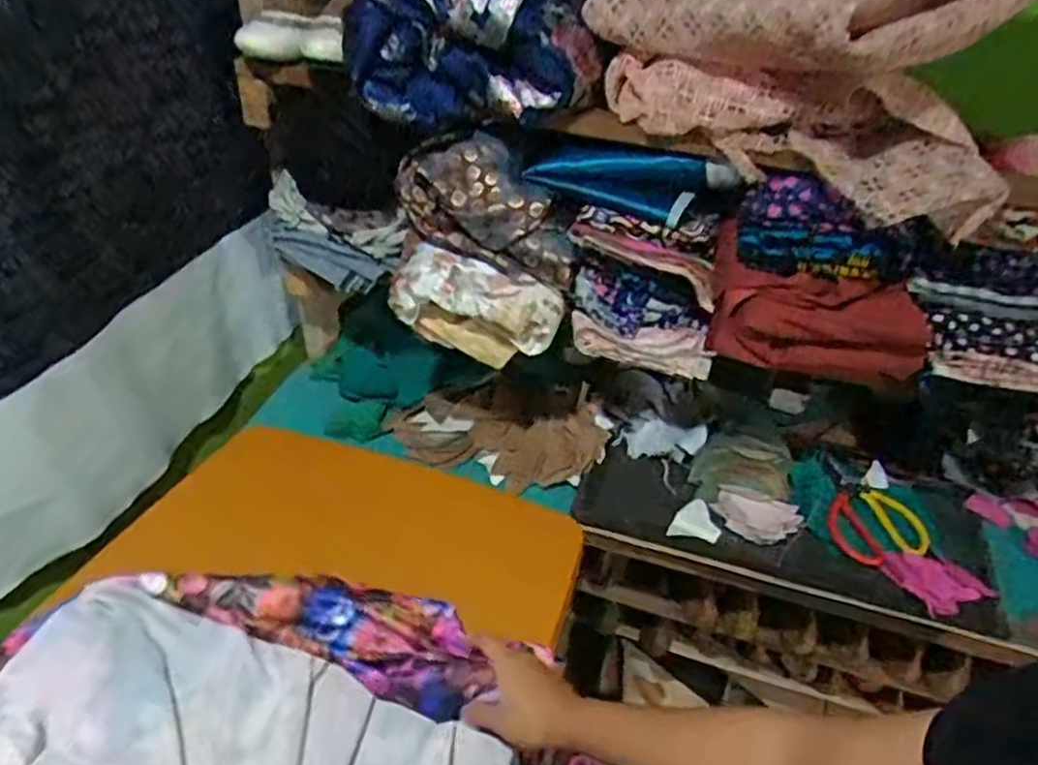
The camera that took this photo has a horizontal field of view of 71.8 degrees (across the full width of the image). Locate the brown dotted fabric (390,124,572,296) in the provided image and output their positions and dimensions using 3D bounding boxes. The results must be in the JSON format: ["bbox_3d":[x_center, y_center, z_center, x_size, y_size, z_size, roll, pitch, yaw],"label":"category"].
[{"bbox_3d":[-0.033,-0.204,0.839,0.213,0.128,0.064,17,41,17],"label":"brown dotted fabric"}]

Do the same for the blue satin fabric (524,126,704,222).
[{"bbox_3d":[0.103,-0.231,0.802,0.197,0.072,0.028,13,40,12],"label":"blue satin fabric"}]

